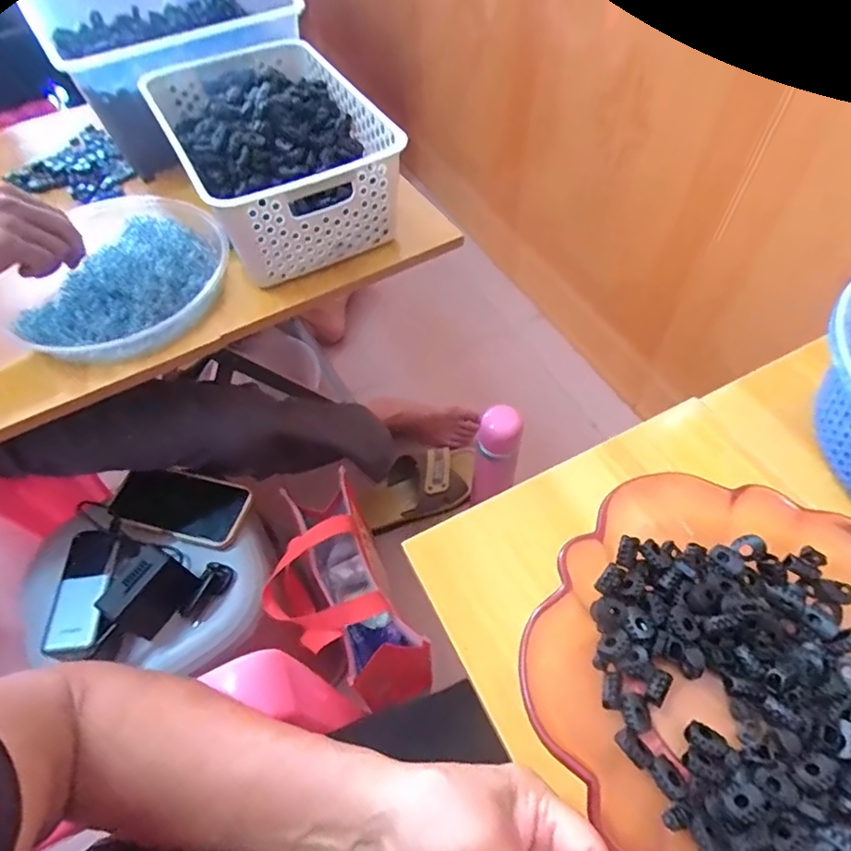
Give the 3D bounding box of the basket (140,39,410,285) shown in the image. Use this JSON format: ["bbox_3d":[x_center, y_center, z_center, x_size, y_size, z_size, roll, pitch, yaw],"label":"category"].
[{"bbox_3d":[-0.176,-0.313,0.600,0.204,0.111,0.315,-28,59,-15],"label":"basket"}]

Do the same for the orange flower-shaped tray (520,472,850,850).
[{"bbox_3d":[0.193,0.154,0.308,0.239,0.059,0.241,-37,62,-20],"label":"orange flower-shaped tray"}]

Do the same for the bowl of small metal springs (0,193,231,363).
[{"bbox_3d":[-0.320,-0.162,0.541,0.191,0.068,0.215,29,62,21],"label":"bowl of small metal springs"}]

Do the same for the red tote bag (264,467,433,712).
[{"bbox_3d":[-0.113,0.244,0.719,0.136,0.331,0.248,-24,58,-13],"label":"red tote bag"}]

